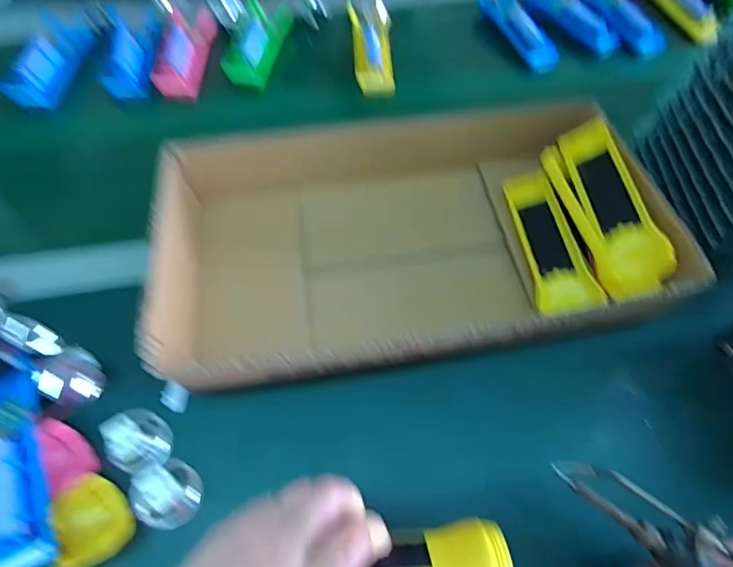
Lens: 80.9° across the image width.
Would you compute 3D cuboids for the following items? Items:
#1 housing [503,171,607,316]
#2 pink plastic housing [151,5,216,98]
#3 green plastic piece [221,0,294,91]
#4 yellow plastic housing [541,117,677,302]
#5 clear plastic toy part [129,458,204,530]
[{"bbox_3d":[0.170,-0.037,0.413,0.047,0.028,0.148,-18,59,16],"label":"housing"},{"bbox_3d":[-0.249,-0.317,0.589,0.063,0.036,0.152,5,59,0],"label":"pink plastic housing"},{"bbox_3d":[-0.148,-0.334,0.595,0.061,0.045,0.148,8,59,2],"label":"green plastic piece"},{"bbox_3d":[0.216,-0.065,0.389,0.060,0.040,0.164,-19,62,12],"label":"yellow plastic housing"},{"bbox_3d":[-0.148,0.154,0.317,0.043,0.038,0.043,1,59,-2],"label":"clear plastic toy part"}]

